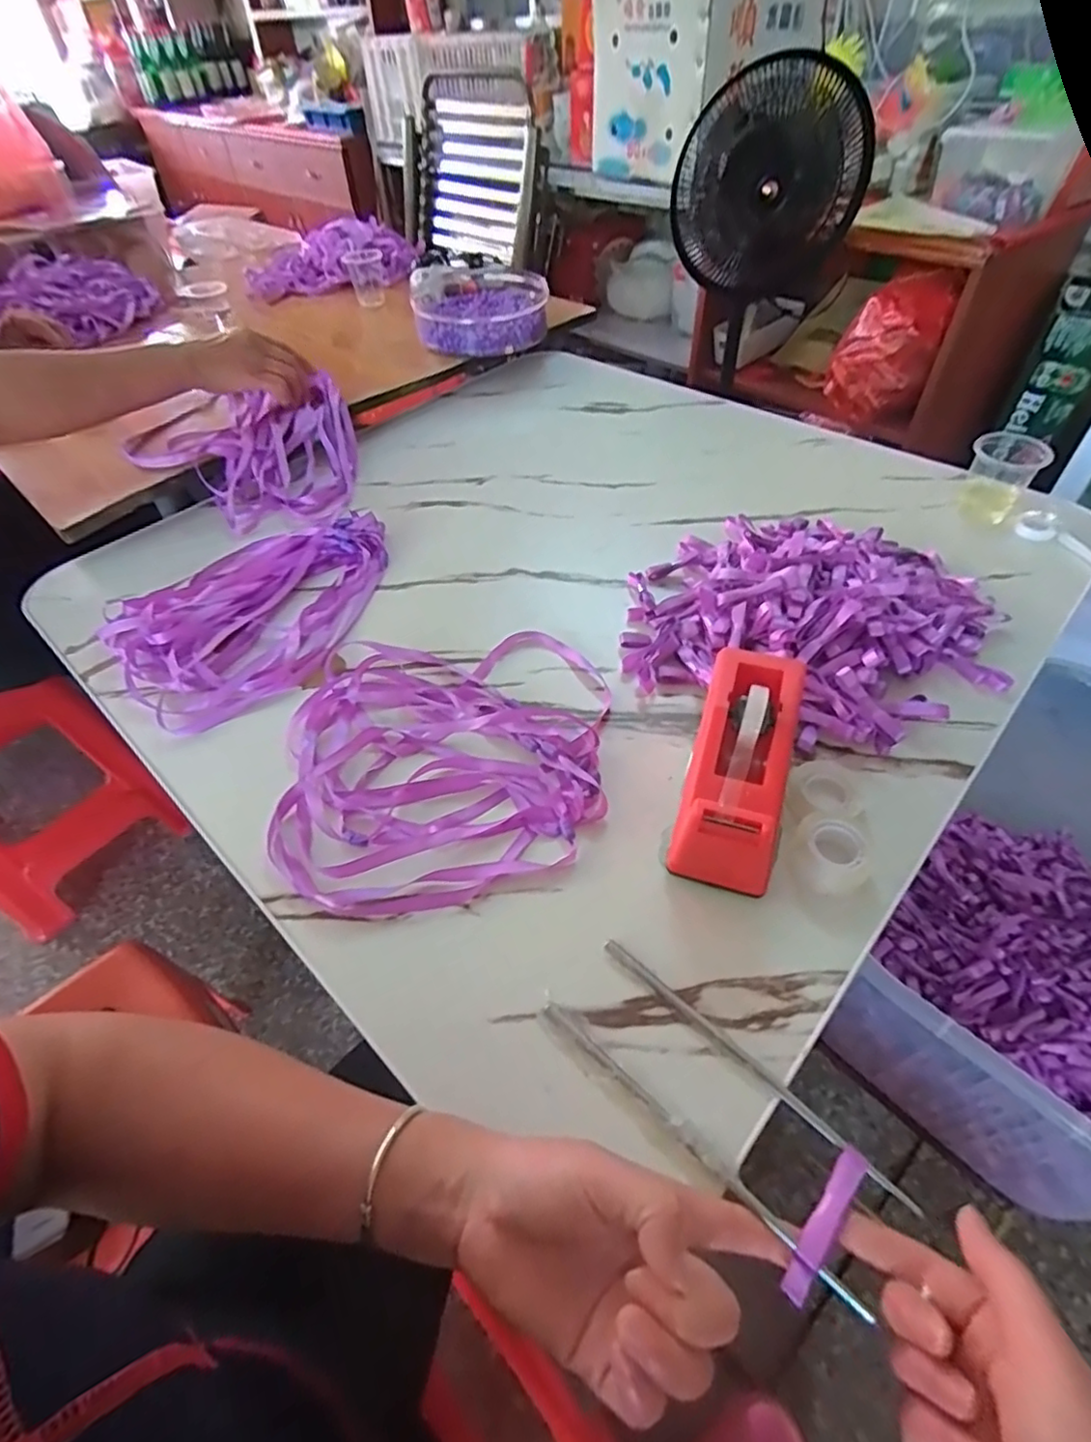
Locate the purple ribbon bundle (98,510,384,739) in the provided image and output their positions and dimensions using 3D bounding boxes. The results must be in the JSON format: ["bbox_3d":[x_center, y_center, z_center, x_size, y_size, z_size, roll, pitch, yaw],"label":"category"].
[{"bbox_3d":[-0.257,-0.113,0.573,0.194,0.025,0.269,30,56,25],"label":"purple ribbon bundle"}]

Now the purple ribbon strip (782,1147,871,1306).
[{"bbox_3d":[0.126,0.224,0.277,0.011,0.004,0.066,23,59,39],"label":"purple ribbon strip"}]

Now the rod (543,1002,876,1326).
[{"bbox_3d":[0.069,0.203,0.301,0.181,0.009,0.008,35,58,28],"label":"rod"}]

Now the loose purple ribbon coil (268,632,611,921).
[{"bbox_3d":[-0.073,0.023,0.457,0.228,0.016,0.236,-3,49,0],"label":"loose purple ribbon coil"}]

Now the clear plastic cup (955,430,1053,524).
[{"bbox_3d":[0.446,-0.241,0.609,0.062,0.070,0.050,22,53,20],"label":"clear plastic cup"}]

